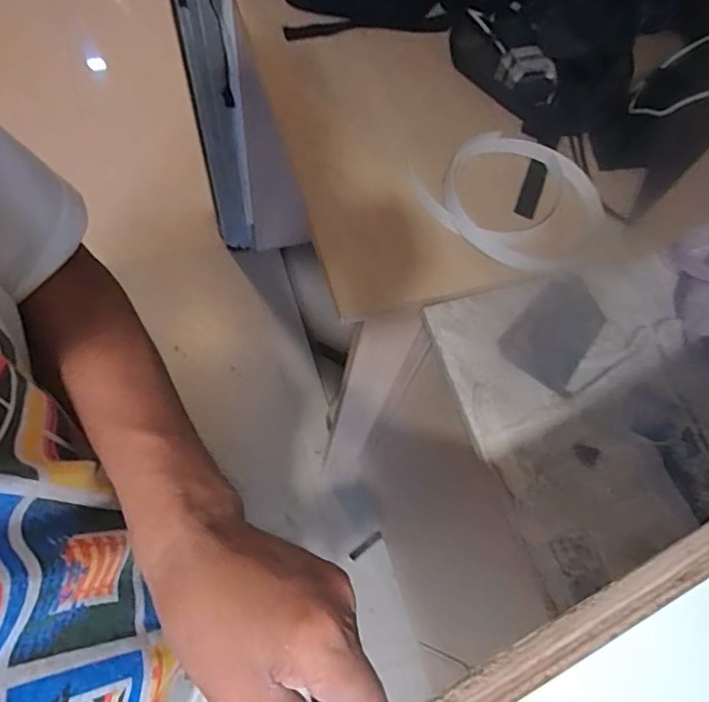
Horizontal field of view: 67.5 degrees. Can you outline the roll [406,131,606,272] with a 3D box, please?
[{"bbox_3d":[0.178,-0.181,0.603,0.204,0.027,0.164,33,68,9],"label":"roll"}]

